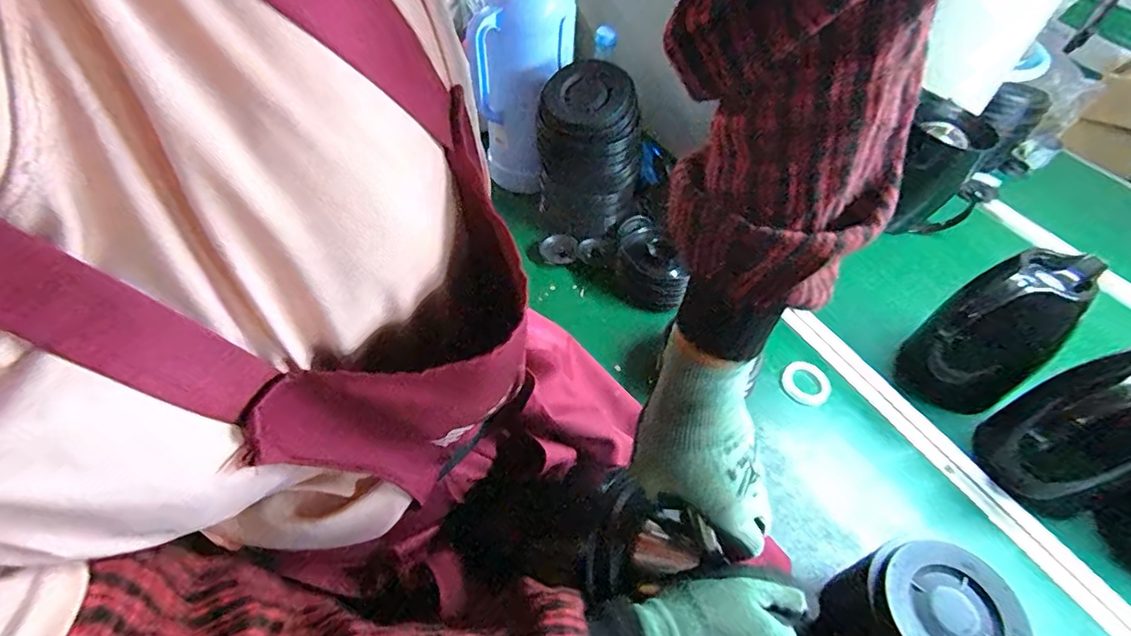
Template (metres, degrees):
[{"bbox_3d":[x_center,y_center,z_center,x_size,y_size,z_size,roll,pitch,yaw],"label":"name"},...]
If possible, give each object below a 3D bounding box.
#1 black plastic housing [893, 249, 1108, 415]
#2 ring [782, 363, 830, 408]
[{"bbox_3d":[0.513,0.016,0.637,0.093,0.199,0.113,-27,58,-25],"label":"black plastic housing"},{"bbox_3d":[0.312,0.083,0.687,0.055,0.013,0.060,3,50,-4],"label":"ring"}]

